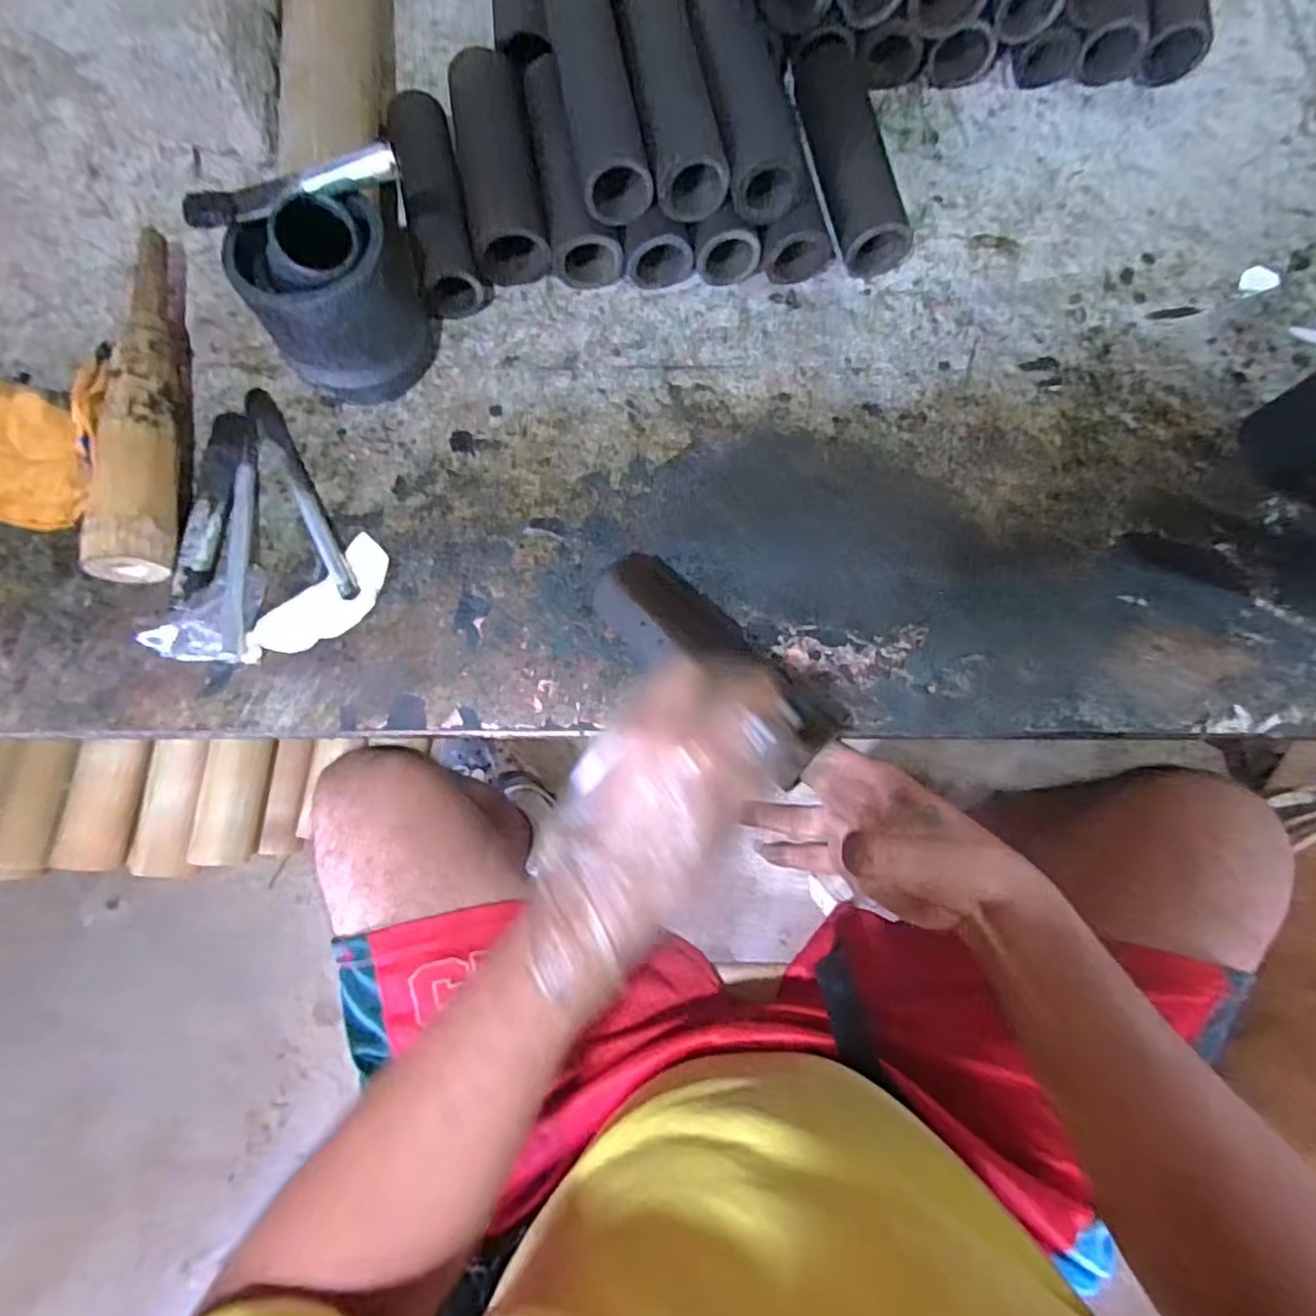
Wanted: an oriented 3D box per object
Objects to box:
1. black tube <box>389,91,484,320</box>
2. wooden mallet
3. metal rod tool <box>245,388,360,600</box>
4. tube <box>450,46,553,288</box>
[{"bbox_3d":[-0.178,-0.361,0.517,0.049,0.045,0.175,-13,78,-4],"label":"black tube"},{"bbox_3d":[-0.367,-0.191,0.476,0.045,0.049,0.275,-3,78,-2],"label":"wooden mallet"},{"bbox_3d":[-0.262,-0.123,0.478,0.017,0.013,0.189,-29,80,-7],"label":"metal rod tool"},{"bbox_3d":[-0.127,-0.398,0.530,0.058,0.045,0.188,-9,78,-3],"label":"tube"}]

